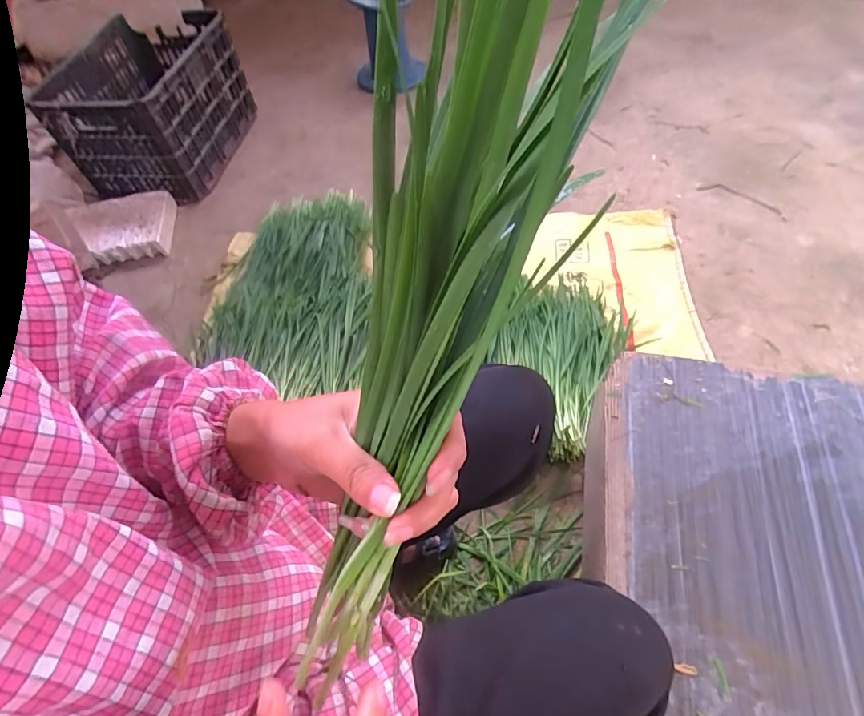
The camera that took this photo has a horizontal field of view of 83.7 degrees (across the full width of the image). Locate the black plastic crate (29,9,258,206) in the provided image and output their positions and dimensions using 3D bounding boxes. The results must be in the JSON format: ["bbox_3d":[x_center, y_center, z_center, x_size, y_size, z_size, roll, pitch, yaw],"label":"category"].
[{"bbox_3d":[-0.791,-0.734,1.402,0.352,0.287,0.544,-1,55,3],"label":"black plastic crate"}]

